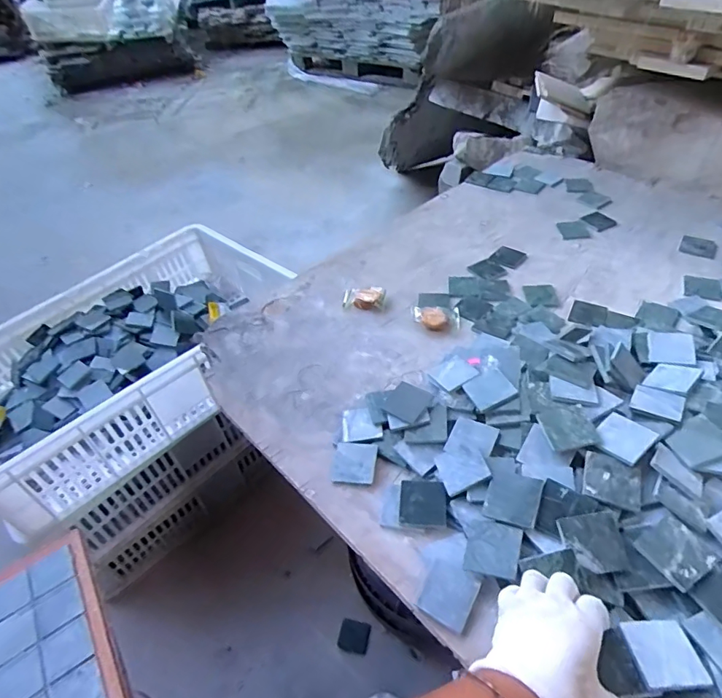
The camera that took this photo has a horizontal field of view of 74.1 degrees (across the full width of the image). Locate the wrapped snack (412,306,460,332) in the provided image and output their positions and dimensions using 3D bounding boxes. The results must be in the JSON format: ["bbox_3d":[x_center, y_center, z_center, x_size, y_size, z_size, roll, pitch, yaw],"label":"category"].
[{"bbox_3d":[0.117,-0.051,0.742,0.071,0.019,0.051,-2,44,5],"label":"wrapped snack"}]

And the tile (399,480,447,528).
[{"bbox_3d":[0.068,0.166,0.517,0.049,0.008,0.050,-2,54,12],"label":"tile"}]

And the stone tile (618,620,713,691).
[{"bbox_3d":[0.242,0.242,0.380,0.050,0.009,0.049,-5,44,1],"label":"stone tile"}]

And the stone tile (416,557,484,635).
[{"bbox_3d":[0.084,0.228,0.448,0.046,0.008,0.052,28,59,12],"label":"stone tile"}]

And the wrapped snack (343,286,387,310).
[{"bbox_3d":[0.005,-0.084,0.793,0.069,0.025,0.051,0,44,7],"label":"wrapped snack"}]

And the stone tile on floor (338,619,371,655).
[{"bbox_3d":[-0.011,0.516,0.858,0.054,0.013,0.049,6,45,13],"label":"stone tile on floor"}]

